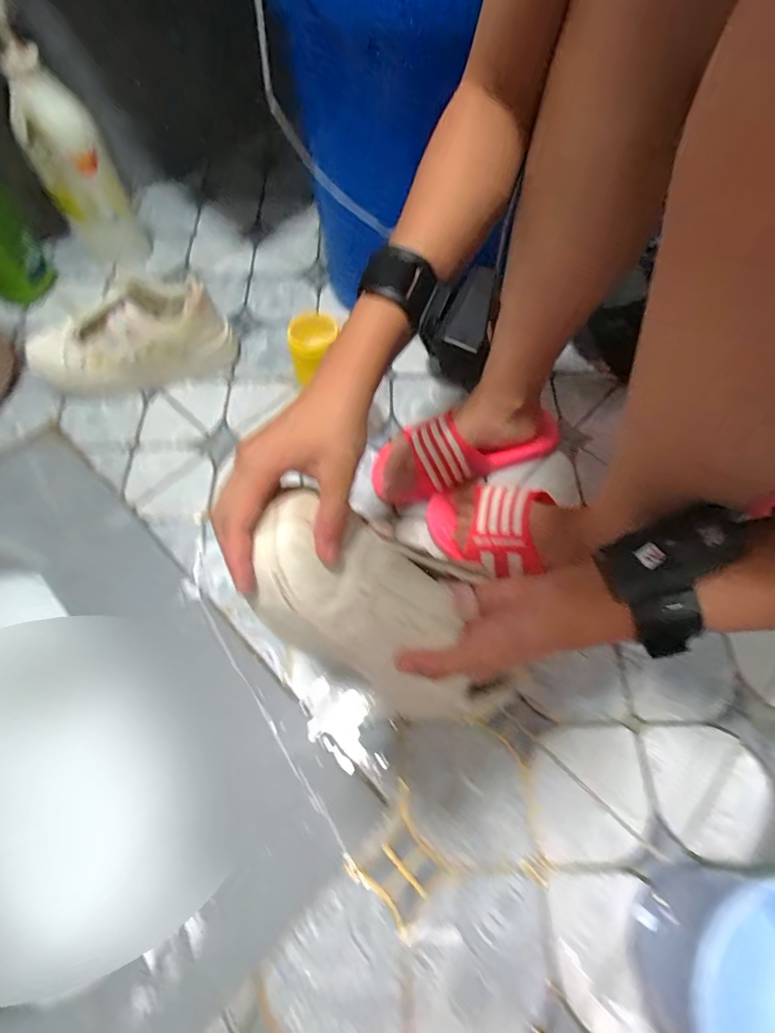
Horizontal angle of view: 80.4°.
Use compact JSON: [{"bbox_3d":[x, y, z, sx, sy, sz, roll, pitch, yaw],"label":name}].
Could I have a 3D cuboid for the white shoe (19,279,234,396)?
[{"bbox_3d":[-0.322,-0.217,0.569,0.233,0.111,0.085,-14,63,-6],"label":"white shoe"}]

